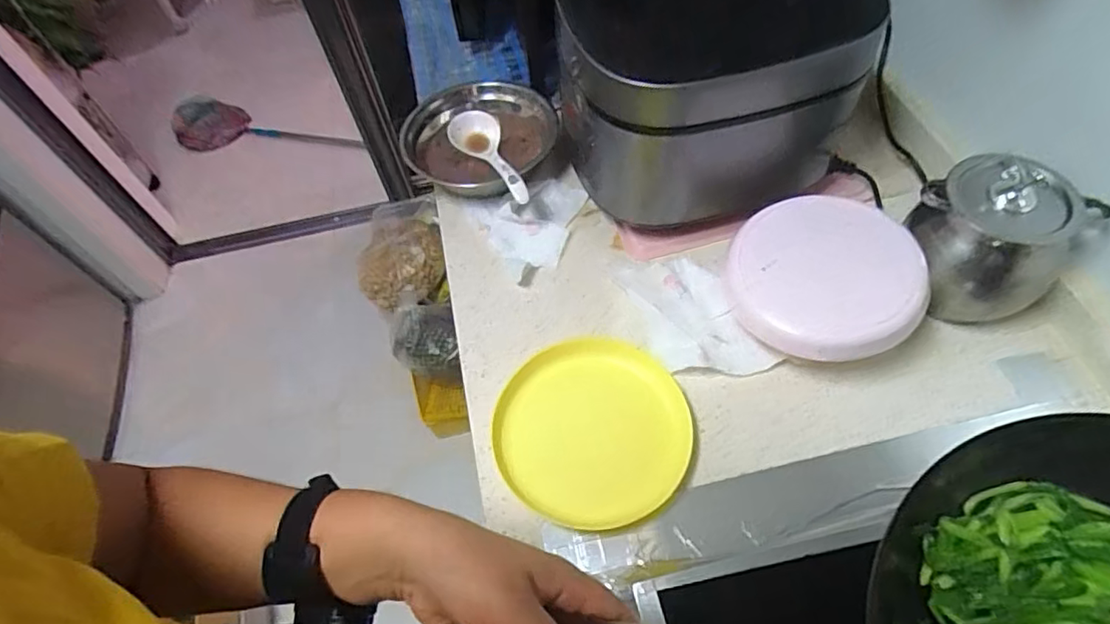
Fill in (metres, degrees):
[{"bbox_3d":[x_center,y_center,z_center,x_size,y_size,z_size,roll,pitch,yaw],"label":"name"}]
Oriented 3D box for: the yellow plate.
[{"bbox_3d":[0.033,0.107,0.552,0.174,0.028,0.174,-2,58,3],"label":"yellow plate"}]

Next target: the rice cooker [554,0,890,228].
[{"bbox_3d":[0.150,-0.296,0.685,0.283,0.200,0.350,-6,57,1],"label":"rice cooker"}]

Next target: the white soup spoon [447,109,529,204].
[{"bbox_3d":[-0.080,-0.195,0.736,0.064,0.033,0.210,-22,46,-9],"label":"white soup spoon"}]

